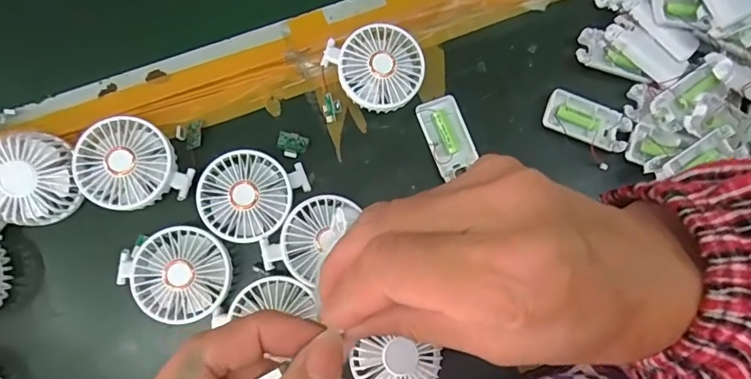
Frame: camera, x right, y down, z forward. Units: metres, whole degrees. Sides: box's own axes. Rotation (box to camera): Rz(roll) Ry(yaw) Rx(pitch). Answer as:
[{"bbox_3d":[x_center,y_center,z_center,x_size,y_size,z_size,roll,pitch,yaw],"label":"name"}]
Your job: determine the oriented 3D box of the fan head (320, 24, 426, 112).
[{"bbox_3d":[0.003,-0.127,0.519,0.088,0.034,0.090,-24,88,-7],"label":"fan head"}]

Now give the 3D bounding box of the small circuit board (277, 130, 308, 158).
[{"bbox_3d":[-0.087,-0.045,0.513,0.030,0.012,0.026,11,75,4],"label":"small circuit board"}]

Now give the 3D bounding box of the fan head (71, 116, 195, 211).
[{"bbox_3d":[-0.232,-0.025,0.470,0.092,0.027,0.086,-19,93,-17],"label":"fan head"}]

